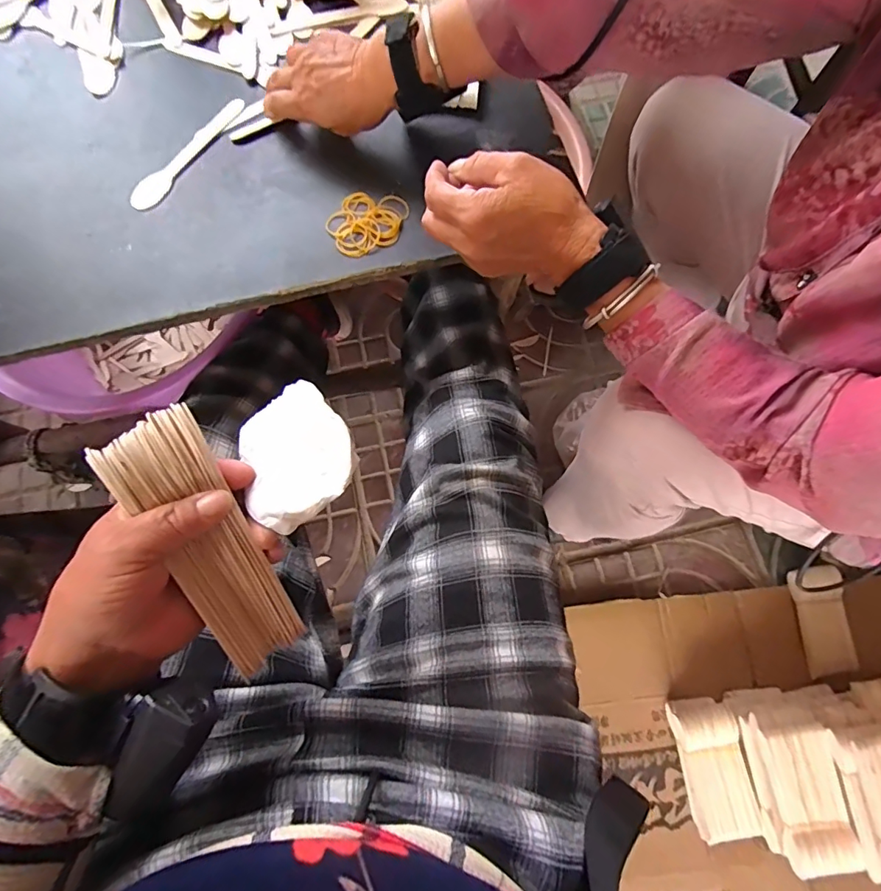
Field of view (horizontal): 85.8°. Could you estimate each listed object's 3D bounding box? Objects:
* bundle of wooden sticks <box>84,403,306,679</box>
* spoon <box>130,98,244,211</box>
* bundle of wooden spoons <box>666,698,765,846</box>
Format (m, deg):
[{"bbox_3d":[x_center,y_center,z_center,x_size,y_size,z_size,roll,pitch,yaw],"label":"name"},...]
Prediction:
[{"bbox_3d":[-0.130,0.059,0.268,0.050,0.018,0.156,-24,107,-6],"label":"bundle of wooden sticks"},{"bbox_3d":[-0.249,-0.290,0.466,0.024,0.004,0.152,33,78,7],"label":"spoon"},{"bbox_3d":[0.369,0.436,0.650,0.074,0.079,0.147,-7,76,-2],"label":"bundle of wooden spoons"}]

